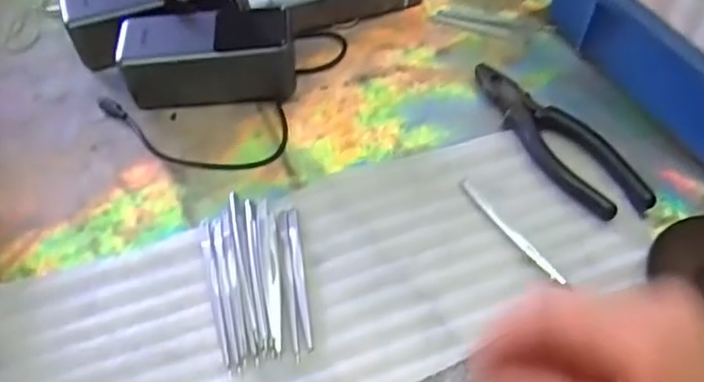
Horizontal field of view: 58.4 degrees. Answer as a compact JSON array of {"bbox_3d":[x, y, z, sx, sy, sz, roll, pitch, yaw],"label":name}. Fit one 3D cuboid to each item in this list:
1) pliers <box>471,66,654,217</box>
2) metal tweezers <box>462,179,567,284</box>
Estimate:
[{"bbox_3d":[0.148,-0.040,0.471,0.049,0.015,0.163,-30,60,-18],"label":"pliers"},{"bbox_3d":[0.108,0.026,0.430,0.008,0.004,0.098,-30,60,-18],"label":"metal tweezers"}]

